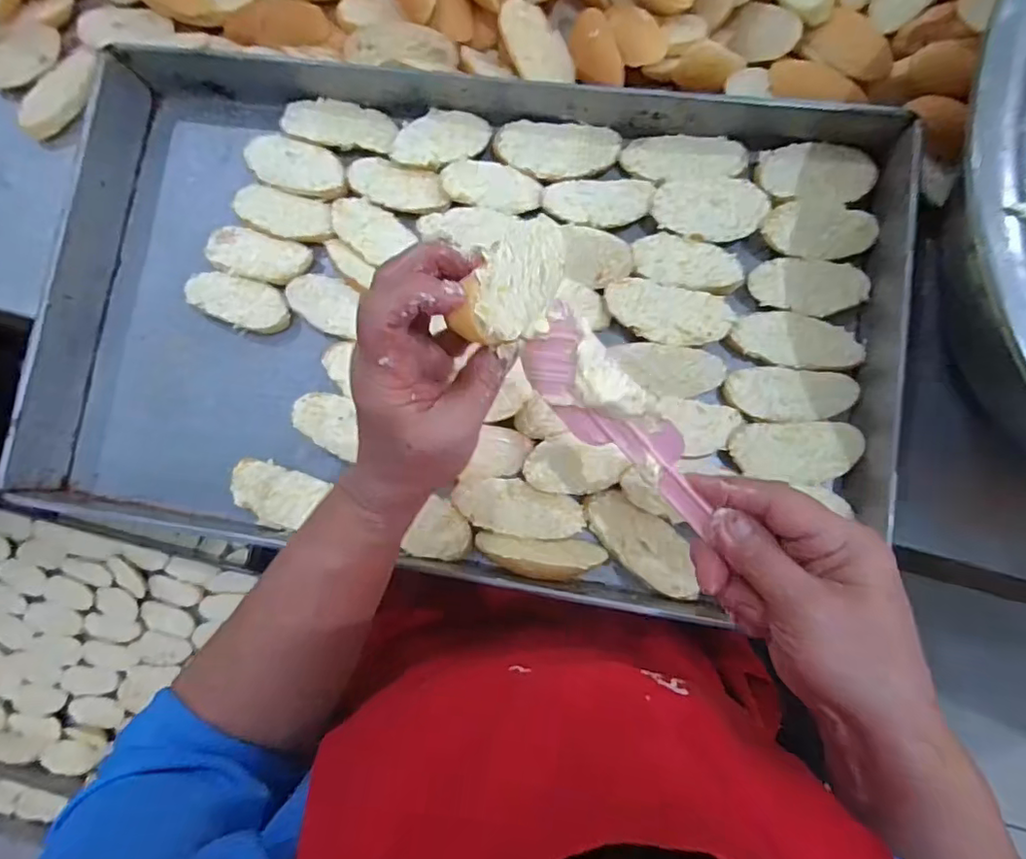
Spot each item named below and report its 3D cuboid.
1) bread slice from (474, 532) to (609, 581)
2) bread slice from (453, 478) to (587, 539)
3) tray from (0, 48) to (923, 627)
[{"bbox_3d":[0.019,0.088,0.392,0.092,0.035,0.012,7,116,4],"label":"bread slice"},{"bbox_3d":[0.003,0.057,0.400,0.093,0.012,0.038,11,85,6],"label":"bread slice"},{"bbox_3d":[-0.044,-0.077,0.423,0.599,0.047,0.362,8,84,6],"label":"tray"}]

